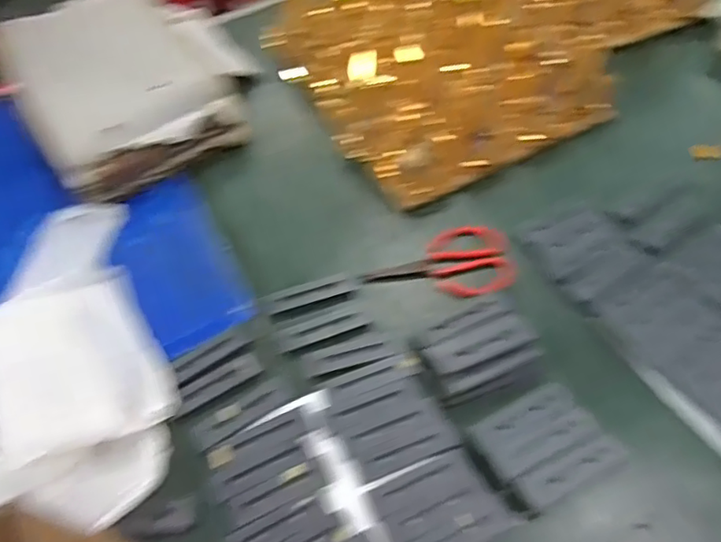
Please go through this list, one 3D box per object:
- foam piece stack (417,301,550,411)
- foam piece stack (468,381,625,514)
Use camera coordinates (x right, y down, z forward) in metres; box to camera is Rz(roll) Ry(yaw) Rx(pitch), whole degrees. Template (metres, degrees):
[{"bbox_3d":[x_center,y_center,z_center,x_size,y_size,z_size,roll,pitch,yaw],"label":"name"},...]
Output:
[{"bbox_3d":[0.129,0.084,0.650,0.124,0.034,0.102,-17,57,-7],"label":"foam piece stack"},{"bbox_3d":[0.189,0.174,0.588,0.121,0.029,0.099,-23,58,-12],"label":"foam piece stack"}]

